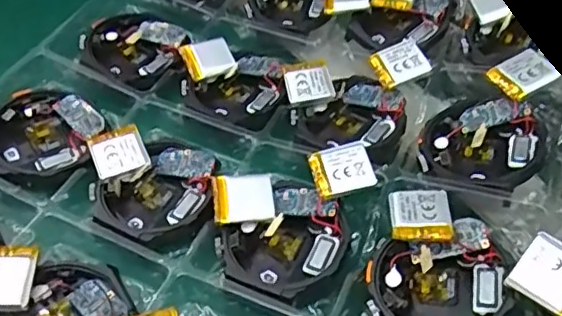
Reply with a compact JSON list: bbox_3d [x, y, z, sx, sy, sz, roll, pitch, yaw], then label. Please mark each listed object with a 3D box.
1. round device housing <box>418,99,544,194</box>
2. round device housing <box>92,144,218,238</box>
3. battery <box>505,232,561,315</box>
[{"bbox_3d":[0.083,-0.007,0.243,0.046,0.008,0.046,-10,54,14],"label":"round device housing"},{"bbox_3d":[-0.051,0.013,0.239,0.039,0.010,0.047,36,53,24],"label":"round device housing"},{"bbox_3d":[0.087,0.038,0.184,0.023,0.004,0.021,35,80,25],"label":"battery"}]

